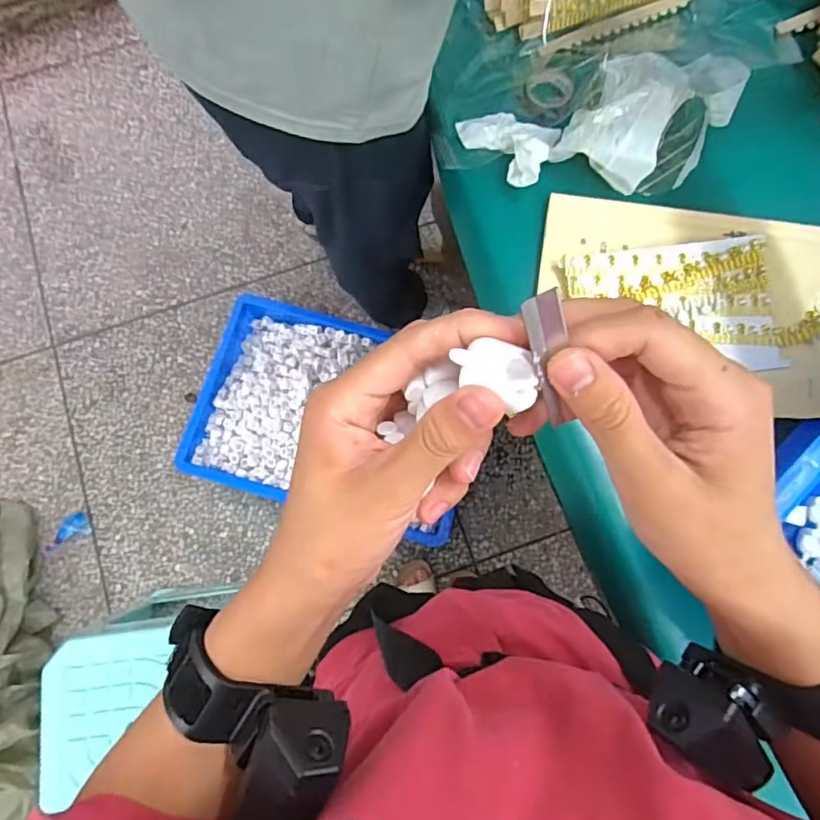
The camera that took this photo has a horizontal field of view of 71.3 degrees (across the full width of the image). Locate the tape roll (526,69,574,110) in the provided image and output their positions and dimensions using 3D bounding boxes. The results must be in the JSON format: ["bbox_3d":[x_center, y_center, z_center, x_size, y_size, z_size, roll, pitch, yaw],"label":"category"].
[{"bbox_3d":[0.155,-0.355,0.630,0.049,0.012,0.042,21,78,6],"label":"tape roll"}]

